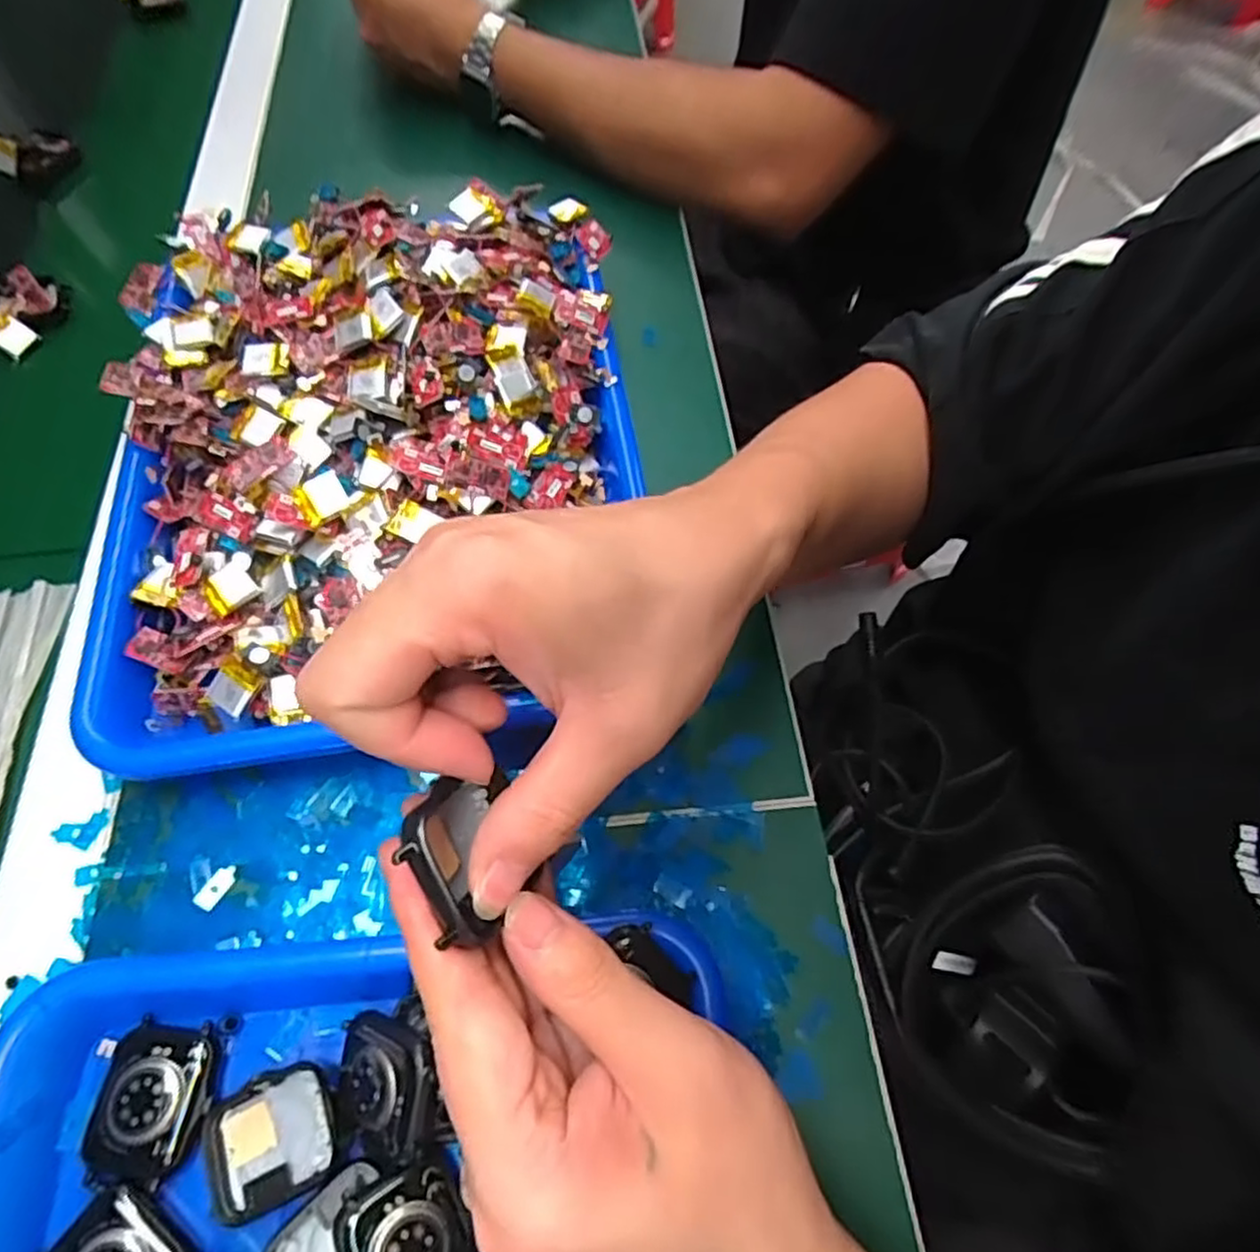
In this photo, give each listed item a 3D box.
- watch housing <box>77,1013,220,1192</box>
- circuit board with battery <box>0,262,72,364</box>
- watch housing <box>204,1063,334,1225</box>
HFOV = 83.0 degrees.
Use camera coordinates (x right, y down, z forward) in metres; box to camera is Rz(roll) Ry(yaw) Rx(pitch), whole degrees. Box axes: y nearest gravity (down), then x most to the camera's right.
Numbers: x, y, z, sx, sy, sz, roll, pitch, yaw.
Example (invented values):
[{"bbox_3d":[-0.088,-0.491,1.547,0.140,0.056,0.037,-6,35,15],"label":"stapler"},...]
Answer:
[{"bbox_3d":[-0.166,0.165,0.248,0.035,0.010,0.045,6,63,1],"label":"watch housing"},{"bbox_3d":[-0.368,-0.191,0.432,0.041,0.021,0.055,-7,64,-6],"label":"circuit board with battery"},{"bbox_3d":[-0.123,0.176,0.244,0.041,0.007,0.038,-20,66,-12],"label":"watch housing"}]

